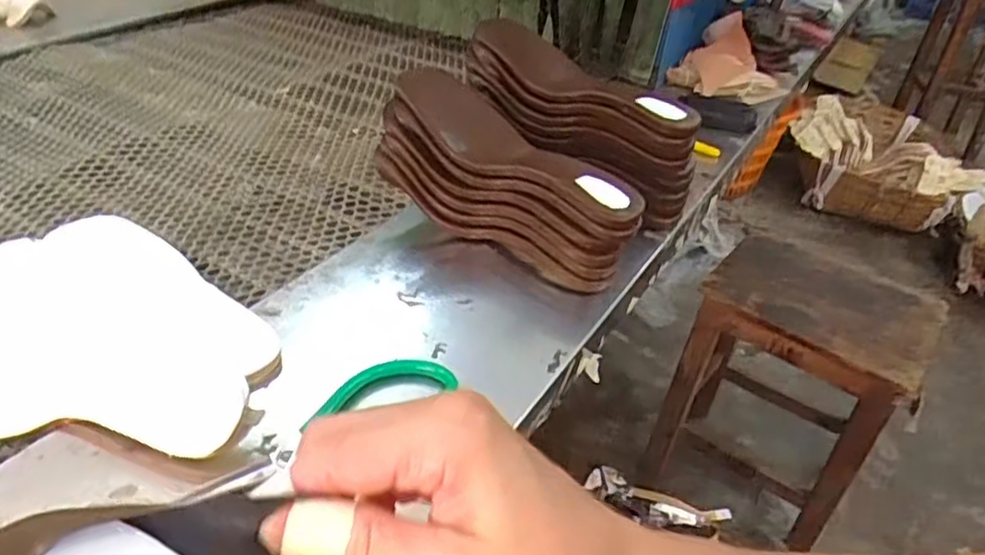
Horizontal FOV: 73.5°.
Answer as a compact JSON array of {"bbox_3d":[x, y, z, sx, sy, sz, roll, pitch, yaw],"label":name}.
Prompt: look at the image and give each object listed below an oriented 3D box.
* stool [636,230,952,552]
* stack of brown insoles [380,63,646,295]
[{"bbox_3d":[0.491,0.198,1.131,0.307,0.424,0.261,27,42,27],"label":"stool"},{"bbox_3d":[0.013,-0.086,0.590,0.243,0.111,0.073,33,41,14],"label":"stack of brown insoles"}]

